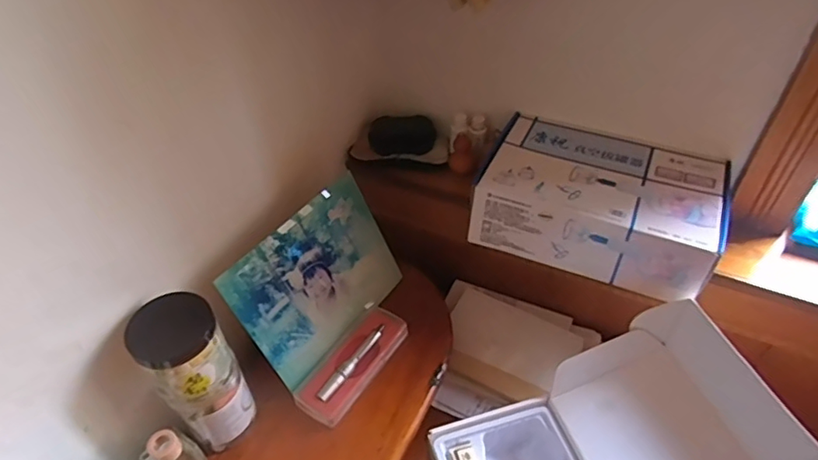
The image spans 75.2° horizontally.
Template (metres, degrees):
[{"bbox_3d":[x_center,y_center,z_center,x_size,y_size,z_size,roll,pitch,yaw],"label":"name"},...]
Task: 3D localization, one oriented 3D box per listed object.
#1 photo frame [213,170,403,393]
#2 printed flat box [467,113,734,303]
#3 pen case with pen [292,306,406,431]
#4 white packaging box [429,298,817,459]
[{"bbox_3d":[-0.118,0.065,0.722,0.009,0.192,0.246,3,38,41],"label":"photo frame"},{"bbox_3d":[0.262,-0.044,0.741,0.301,0.089,0.214,17,48,19],"label":"printed flat box"},{"bbox_3d":[-0.075,0.182,0.720,0.072,0.024,0.177,25,50,24],"label":"pen case with pen"},{"bbox_3d":[0.224,0.265,0.628,0.362,0.219,0.217,-14,46,-12],"label":"white packaging box"}]

